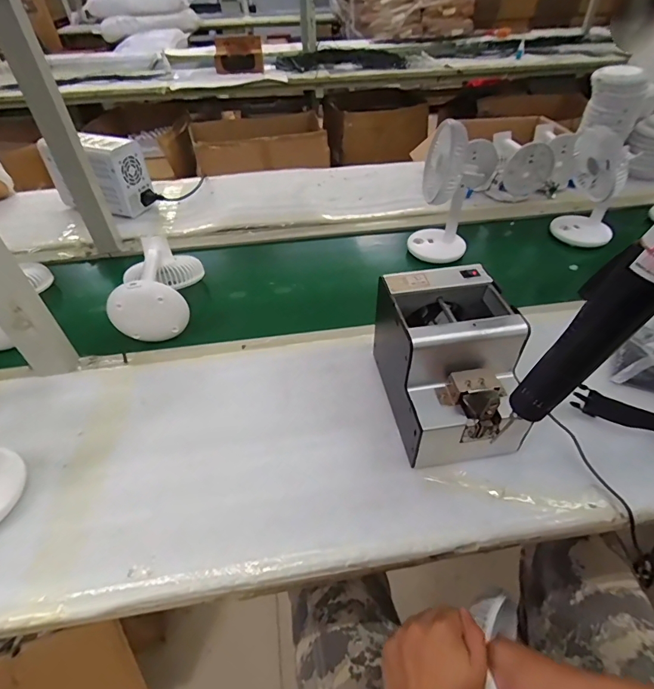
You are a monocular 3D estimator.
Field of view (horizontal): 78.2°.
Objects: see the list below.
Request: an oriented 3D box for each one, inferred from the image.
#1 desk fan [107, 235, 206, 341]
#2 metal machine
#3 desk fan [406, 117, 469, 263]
[{"bbox_3d":[-0.273,-0.102,0.646,0.111,0.095,0.177,-5,43,-4],"label":"desk fan"},{"bbox_3d":[0.140,0.022,0.464,0.126,0.148,0.179,-7,44,-6],"label":"metal machine"},{"bbox_3d":[0.217,-0.279,0.735,0.105,0.217,0.143,10,44,11],"label":"desk fan"}]

